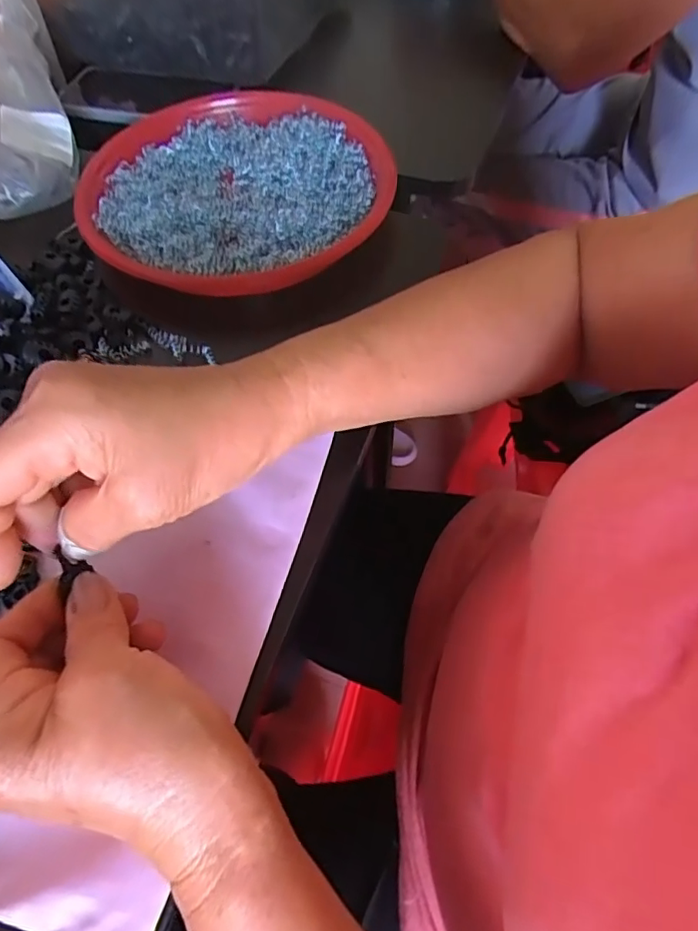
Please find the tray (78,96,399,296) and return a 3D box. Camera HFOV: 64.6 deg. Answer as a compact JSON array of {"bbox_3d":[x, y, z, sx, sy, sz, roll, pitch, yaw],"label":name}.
[{"bbox_3d":[-0.082,-0.217,0.422,0.221,0.028,0.211,-5,59,-1],"label":"tray"}]

